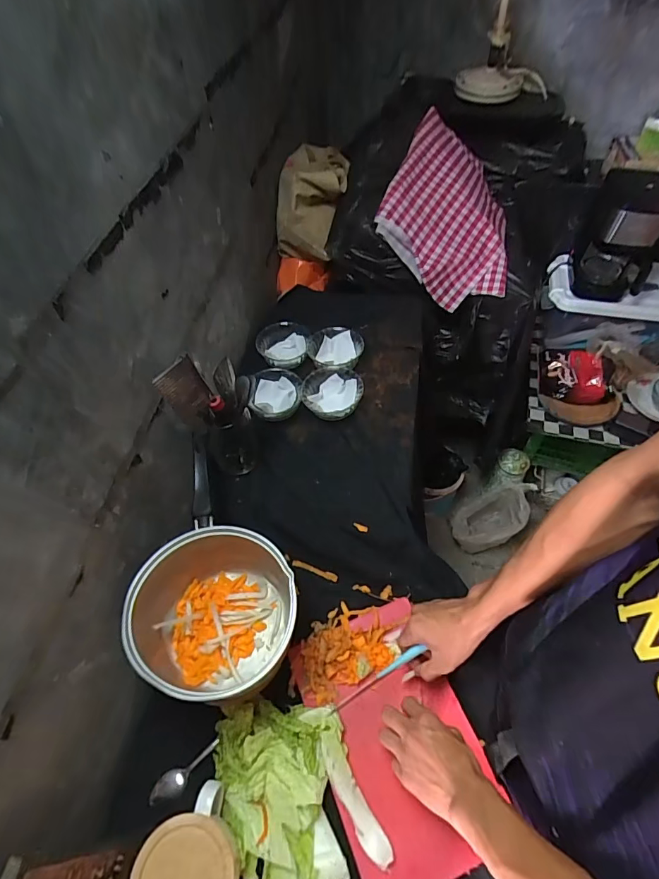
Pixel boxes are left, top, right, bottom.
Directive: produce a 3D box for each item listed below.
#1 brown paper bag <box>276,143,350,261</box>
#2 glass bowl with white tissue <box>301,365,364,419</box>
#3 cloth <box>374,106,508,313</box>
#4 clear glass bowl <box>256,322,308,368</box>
[{"bbox_3d":[-0.037,-0.602,1.066,0.149,0.174,0.259,4,54,6],"label":"brown paper bag"},{"bbox_3d":[0.007,-0.082,0.783,0.104,0.047,0.106,4,54,6],"label":"glass bowl with white tissue"},{"bbox_3d":[0.300,-0.567,1.031,0.318,0.058,0.522,29,62,-17],"label":"cloth"},{"bbox_3d":[-0.093,-0.184,0.860,0.097,0.041,0.099,-4,53,1],"label":"clear glass bowl"}]

